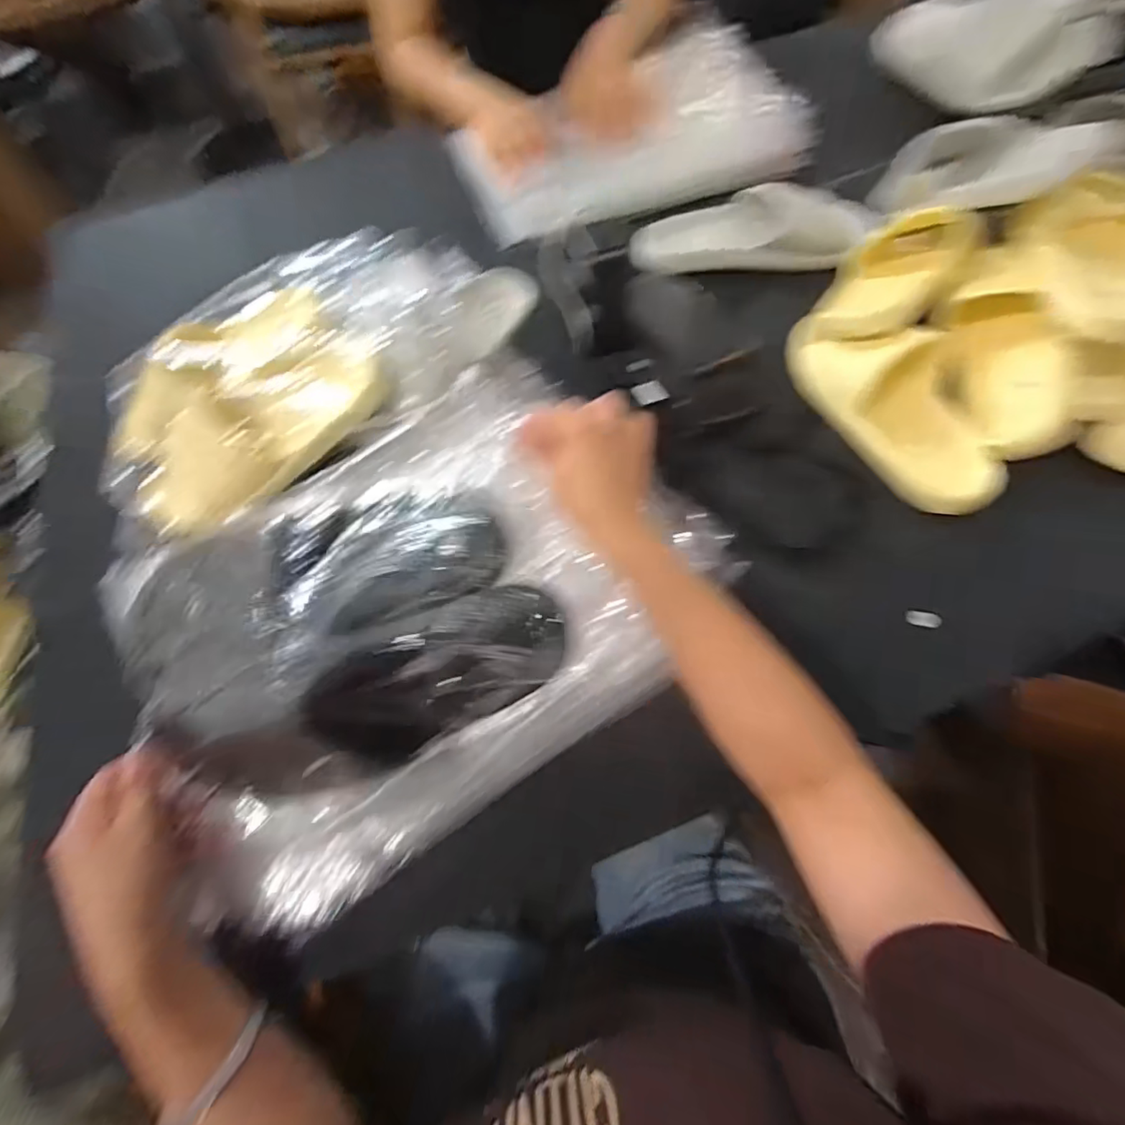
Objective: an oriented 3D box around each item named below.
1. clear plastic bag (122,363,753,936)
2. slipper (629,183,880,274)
[{"bbox_3d":[-0.133,0.025,0.412,0.414,0.136,0.314,-36,67,-13],"label":"clear plastic bag"},{"bbox_3d":[0.198,-0.376,0.641,0.221,0.061,0.111,6,64,7],"label":"slipper"}]

